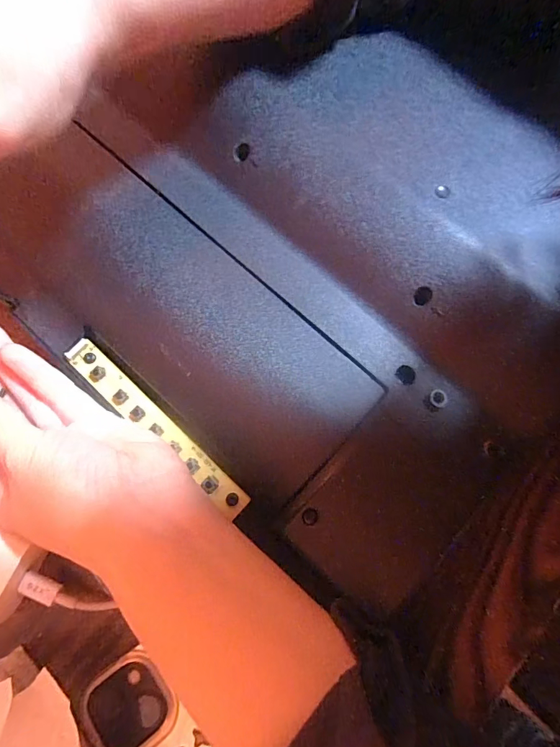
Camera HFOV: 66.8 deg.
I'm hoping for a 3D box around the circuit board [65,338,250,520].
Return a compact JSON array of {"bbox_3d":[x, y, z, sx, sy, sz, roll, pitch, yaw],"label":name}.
[{"bbox_3d":[-0.064,0.025,0.217,0.121,0.004,0.016,40,76,10],"label":"circuit board"}]

